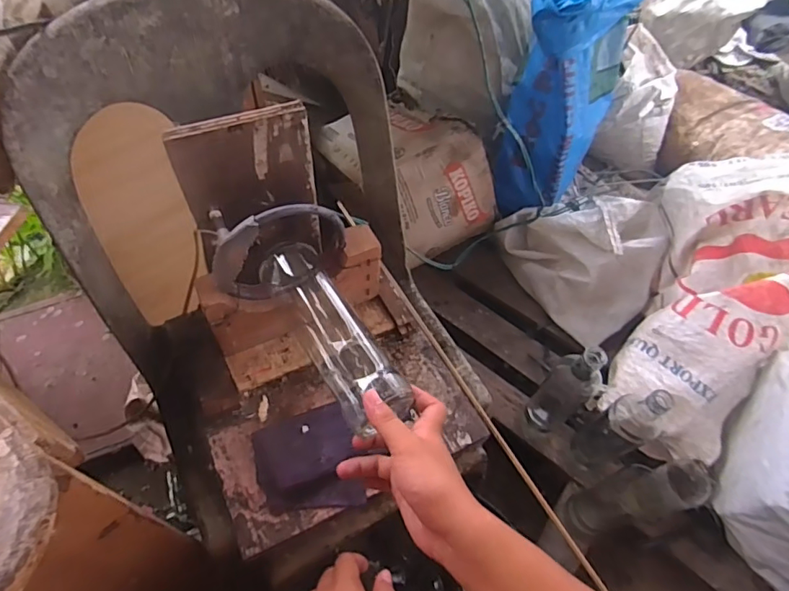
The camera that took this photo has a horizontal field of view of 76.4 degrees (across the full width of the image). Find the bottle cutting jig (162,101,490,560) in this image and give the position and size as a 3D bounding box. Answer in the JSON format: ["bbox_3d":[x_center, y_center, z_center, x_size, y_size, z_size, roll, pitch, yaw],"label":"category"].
[{"bbox_3d":[-0.089,0.029,0.538,0.312,0.264,0.349,-20,61,-15],"label":"bottle cutting jig"}]

